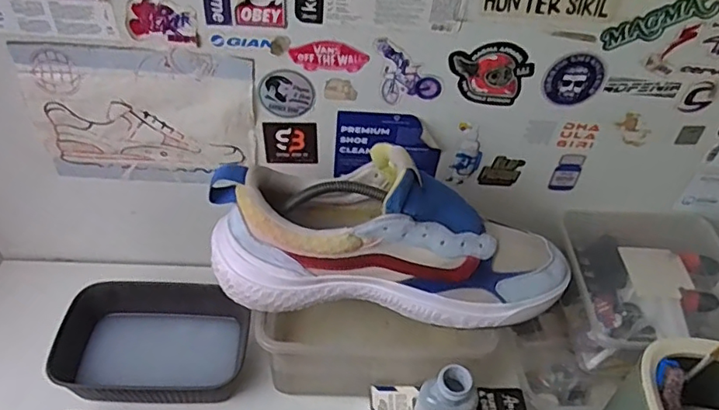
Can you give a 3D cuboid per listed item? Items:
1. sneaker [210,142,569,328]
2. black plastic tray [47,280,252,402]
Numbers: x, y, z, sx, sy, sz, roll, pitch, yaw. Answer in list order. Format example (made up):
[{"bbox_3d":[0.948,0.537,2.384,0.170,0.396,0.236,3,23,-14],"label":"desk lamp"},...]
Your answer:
[{"bbox_3d":[0.031,0.022,0.451,0.294,0.119,0.090,5,45,-3],"label":"sneaker"},{"bbox_3d":[-0.191,0.129,0.531,0.162,0.042,0.120,3,45,-5],"label":"black plastic tray"}]

